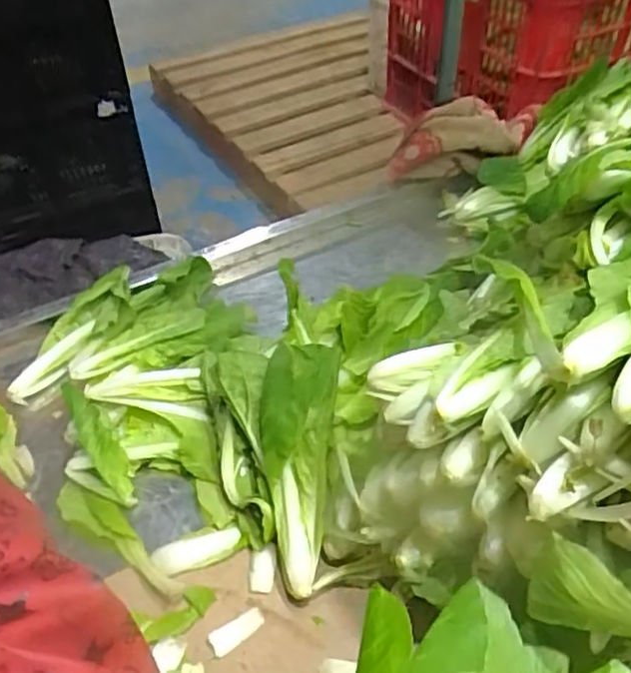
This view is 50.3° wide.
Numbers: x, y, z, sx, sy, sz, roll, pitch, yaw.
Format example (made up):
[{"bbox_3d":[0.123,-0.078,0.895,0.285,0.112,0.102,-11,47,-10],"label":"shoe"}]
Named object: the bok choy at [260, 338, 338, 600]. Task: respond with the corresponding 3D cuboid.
[{"bbox_3d":[-0.013,0.085,0.472,0.056,0.035,0.168,1,78,1],"label":"bok choy"}]

